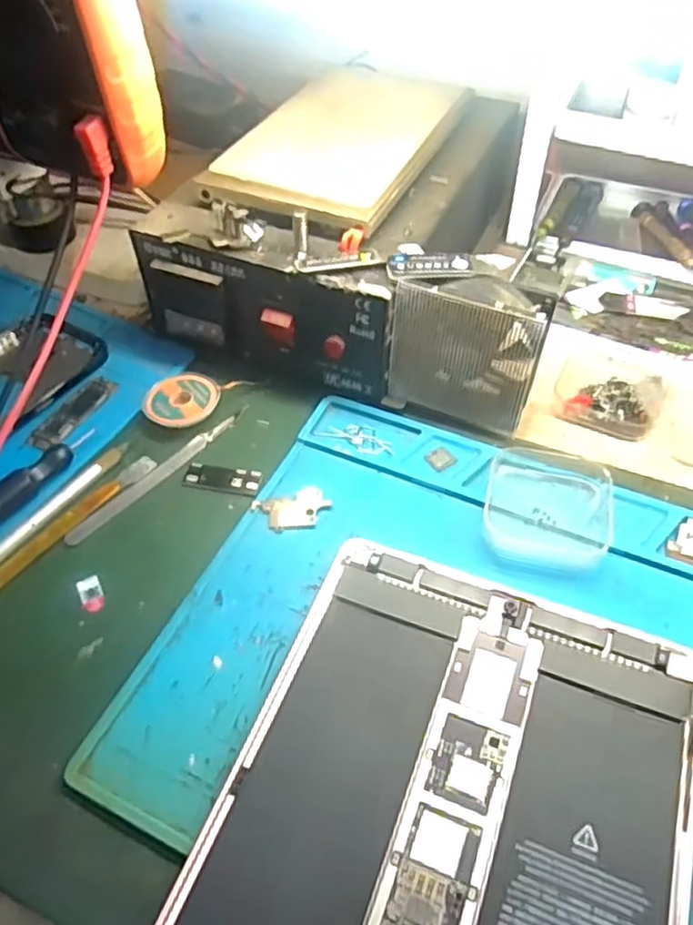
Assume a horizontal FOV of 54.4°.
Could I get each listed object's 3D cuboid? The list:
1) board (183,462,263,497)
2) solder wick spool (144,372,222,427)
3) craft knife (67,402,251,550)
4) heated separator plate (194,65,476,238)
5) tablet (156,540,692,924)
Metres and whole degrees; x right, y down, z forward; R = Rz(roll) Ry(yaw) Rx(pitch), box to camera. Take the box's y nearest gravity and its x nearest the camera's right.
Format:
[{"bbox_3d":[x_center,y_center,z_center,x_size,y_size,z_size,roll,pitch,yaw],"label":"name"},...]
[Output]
[{"bbox_3d":[-0.070,0.009,0.381,0.043,0.004,0.017,8,51,8],"label":"board"},{"bbox_3d":[-0.100,-0.038,0.416,0.038,0.010,0.042,30,57,23],"label":"solder wick spool"},{"bbox_3d":[-0.105,0.004,0.385,0.013,0.004,0.125,32,58,25],"label":"craft knife"},{"bbox_3d":[0.000,-0.208,0.433,0.109,0.013,0.188,19,54,17],"label":"heated separator plate"},{"bbox_3d":[0.034,0.152,0.252,0.171,0.011,0.245,17,53,15],"label":"tablet"}]

